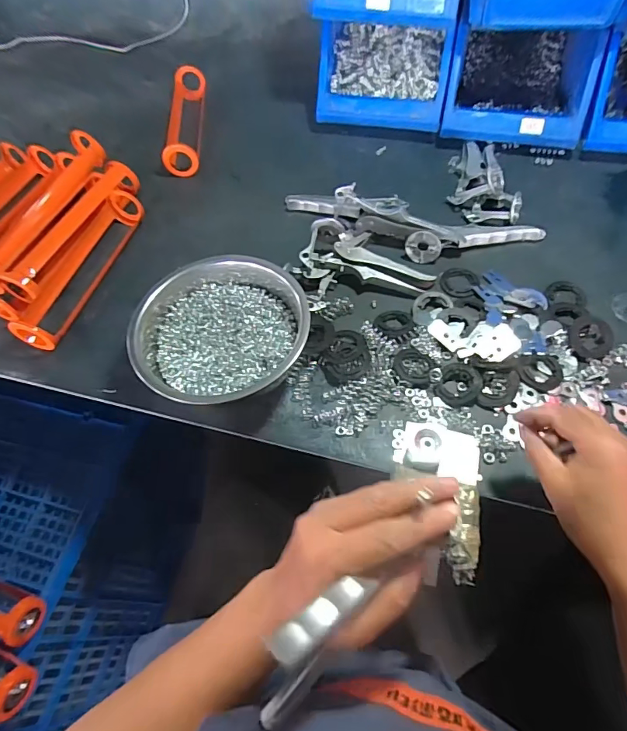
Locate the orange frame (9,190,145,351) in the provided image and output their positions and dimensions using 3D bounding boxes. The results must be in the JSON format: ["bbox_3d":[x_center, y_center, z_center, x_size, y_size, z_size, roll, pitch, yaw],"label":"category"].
[{"bbox_3d":[-0.310,-0.137,0.587,0.065,0.041,0.261,12,62,11],"label":"orange frame"}]

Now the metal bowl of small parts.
[{"bbox_3d":[-0.098,-0.045,0.494,0.180,0.075,0.190,-2,61,3],"label":"metal bowl of small parts"}]

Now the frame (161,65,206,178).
[{"bbox_3d":[-0.221,-0.424,0.747,0.063,0.041,0.264,-6,60,1],"label":"frame"}]

